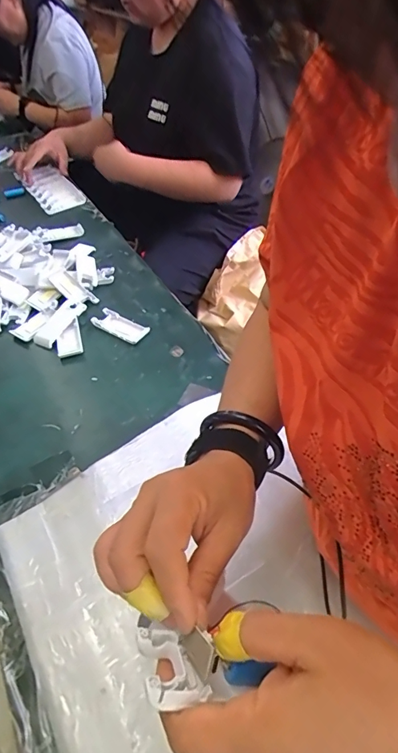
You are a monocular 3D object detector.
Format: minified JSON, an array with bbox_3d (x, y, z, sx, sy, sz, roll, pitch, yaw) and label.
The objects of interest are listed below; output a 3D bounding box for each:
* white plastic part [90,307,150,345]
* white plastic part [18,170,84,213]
[{"bbox_3d":[-0.137,-0.090,0.762,0.102,0.010,0.045,27,53,26],"label":"white plastic part"},{"bbox_3d":[-0.388,-0.495,1.149,0.109,0.033,0.215,-27,50,-20],"label":"white plastic part"}]

